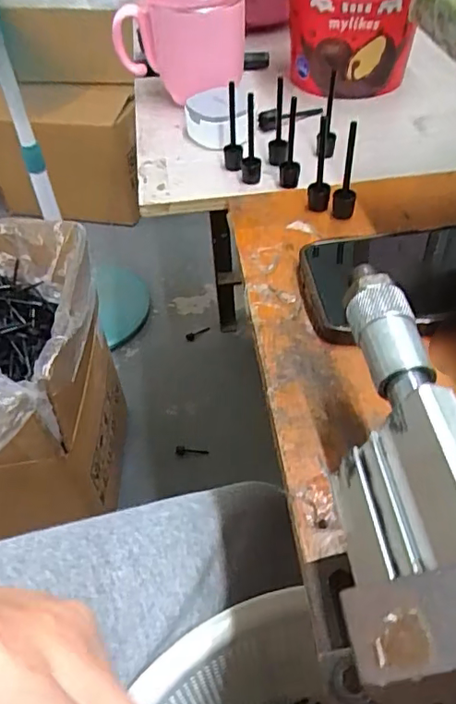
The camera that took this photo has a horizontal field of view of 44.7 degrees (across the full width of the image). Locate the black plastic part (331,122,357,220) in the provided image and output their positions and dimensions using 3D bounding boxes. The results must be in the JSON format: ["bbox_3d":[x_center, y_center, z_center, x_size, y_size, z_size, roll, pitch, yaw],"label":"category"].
[{"bbox_3d":[0.076,-0.112,0.357,0.015,0.064,0.016,11,49,12],"label":"black plastic part"}]

